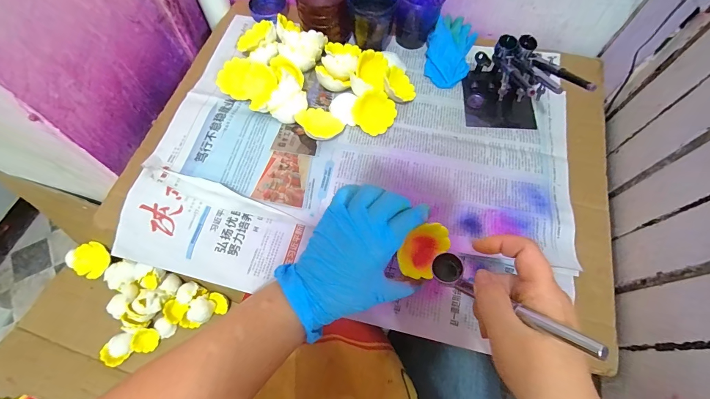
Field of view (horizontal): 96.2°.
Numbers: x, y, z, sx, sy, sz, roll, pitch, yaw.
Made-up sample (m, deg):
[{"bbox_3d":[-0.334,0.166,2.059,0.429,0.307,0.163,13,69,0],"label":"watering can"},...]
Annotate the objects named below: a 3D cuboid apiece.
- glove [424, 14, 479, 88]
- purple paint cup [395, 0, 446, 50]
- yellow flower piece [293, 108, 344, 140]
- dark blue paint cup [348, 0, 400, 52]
[{"bbox_3d":[0.149,-0.237,0.497,0.069,0.040,0.129,16,66,7],"label":"glove"},{"bbox_3d":[0.101,-0.289,0.505,0.066,0.072,0.080,16,66,7],"label":"purple paint cup"},{"bbox_3d":[-0.050,-0.101,0.440,0.059,0.016,0.059,46,49,12],"label":"yellow flower piece"},{"bbox_3d":[0.026,-0.276,0.483,0.068,0.078,0.067,0,65,-1],"label":"dark blue paint cup"}]

